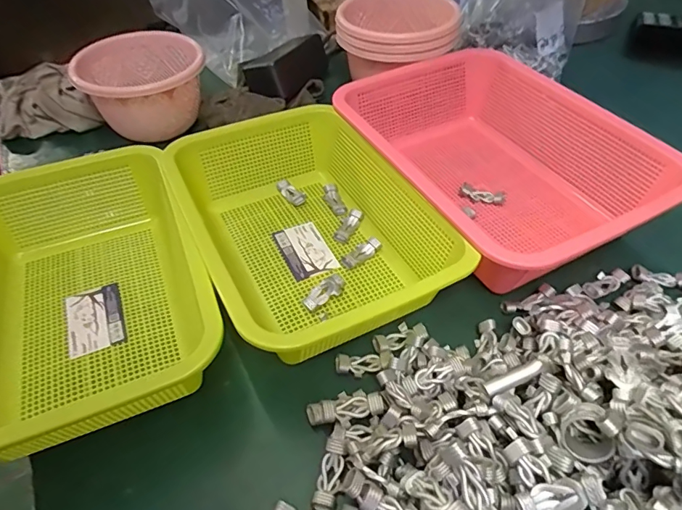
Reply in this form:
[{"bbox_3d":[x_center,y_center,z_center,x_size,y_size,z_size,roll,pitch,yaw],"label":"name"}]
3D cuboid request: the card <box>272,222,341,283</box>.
[{"bbox_3d":[-0.034,-0.004,0.454,0.043,0.005,0.067,-22,51,-15],"label":"card"}]

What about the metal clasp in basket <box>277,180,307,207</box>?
[{"bbox_3d":[-0.052,-0.067,0.502,0.016,0.009,0.040,-33,54,-23],"label":"metal clasp in basket"}]

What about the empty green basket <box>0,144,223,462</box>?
[{"bbox_3d":[-0.209,0.028,0.372,0.178,0.081,0.262,-20,49,-14],"label":"empty green basket"}]

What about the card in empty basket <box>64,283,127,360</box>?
[{"bbox_3d":[-0.209,0.055,0.402,0.044,0.004,0.065,-17,49,-20],"label":"card in empty basket"}]

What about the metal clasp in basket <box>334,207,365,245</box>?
[{"bbox_3d":[0.008,-0.030,0.472,0.016,0.007,0.043,15,51,17],"label":"metal clasp in basket"}]

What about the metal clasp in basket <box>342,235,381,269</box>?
[{"bbox_3d":[0.019,-0.003,0.444,0.015,0.008,0.041,33,58,29],"label":"metal clasp in basket"}]

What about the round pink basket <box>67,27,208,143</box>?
[{"bbox_3d":[-0.235,-0.201,0.575,0.141,0.084,0.128,-22,52,-19],"label":"round pink basket"}]

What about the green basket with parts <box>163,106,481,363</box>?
[{"bbox_3d":[-0.031,-0.030,0.416,0.181,0.070,0.260,-22,50,-15],"label":"green basket with parts"}]

